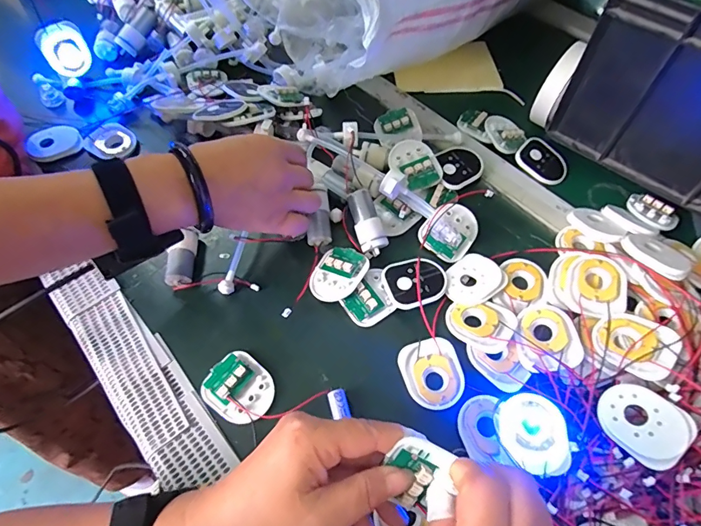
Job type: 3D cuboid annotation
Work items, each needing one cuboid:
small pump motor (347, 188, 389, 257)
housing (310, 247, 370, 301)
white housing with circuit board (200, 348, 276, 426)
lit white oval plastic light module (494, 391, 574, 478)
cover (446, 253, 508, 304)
[{"bbox_3d":[0.016,-0.040,0.420,0.026,0.018,0.062,-17,83,-7],"label":"small pump motor"},{"bbox_3d":[-0.012,0.010,0.408,0.046,0.012,0.056,23,62,17],"label":"housing"},{"bbox_3d":[-0.093,0.104,0.358,0.056,0.011,0.049,34,65,22],"label":"white housing with circuit board"},{"bbox_3d":[0.139,0.130,0.331,0.049,0.012,0.058,-1,58,3],"label":"lit white oval plastic light module"},{"bbox_3d":[0.115,0.015,0.406,0.056,0.007,0.048,-33,62,-17],"label":"cover"}]

